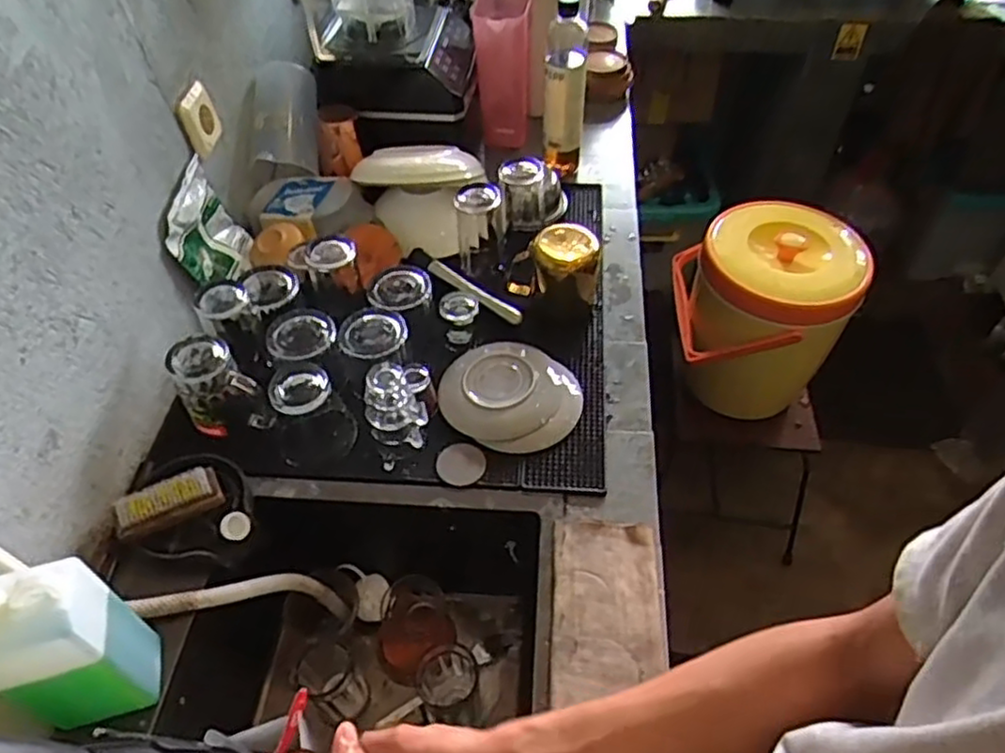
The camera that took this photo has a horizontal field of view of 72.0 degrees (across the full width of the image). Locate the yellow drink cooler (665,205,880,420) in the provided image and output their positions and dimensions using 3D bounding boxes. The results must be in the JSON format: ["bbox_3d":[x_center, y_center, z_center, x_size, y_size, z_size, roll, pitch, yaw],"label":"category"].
[{"bbox_3d":[0.527,-0.127,1.445,0.348,0.388,0.351,13,51,13],"label":"yellow drink cooler"}]

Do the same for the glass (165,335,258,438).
[{"bbox_3d":[-0.331,0.014,0.795,0.071,0.103,0.083,-35,57,-25],"label":"glass"}]

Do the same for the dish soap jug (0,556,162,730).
[{"bbox_3d":[-0.369,0.224,0.580,0.087,0.189,0.076,-15,51,-11],"label":"dish soap jug"}]

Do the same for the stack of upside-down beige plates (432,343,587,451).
[{"bbox_3d":[0.008,0.016,0.868,0.181,0.037,0.160,14,51,14],"label":"stack of upside-down beige plates"}]

